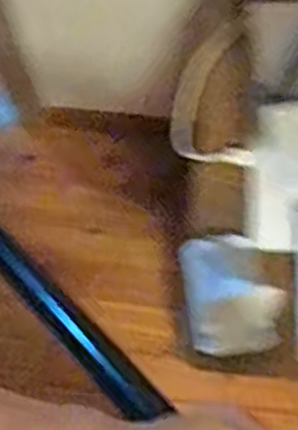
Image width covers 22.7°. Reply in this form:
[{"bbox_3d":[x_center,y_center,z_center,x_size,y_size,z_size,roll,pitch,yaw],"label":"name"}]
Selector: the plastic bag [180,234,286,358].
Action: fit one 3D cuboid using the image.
[{"bbox_3d":[0.079,0.075,0.713,0.088,0.038,0.114,-8,78,-3],"label":"plastic bag"}]

